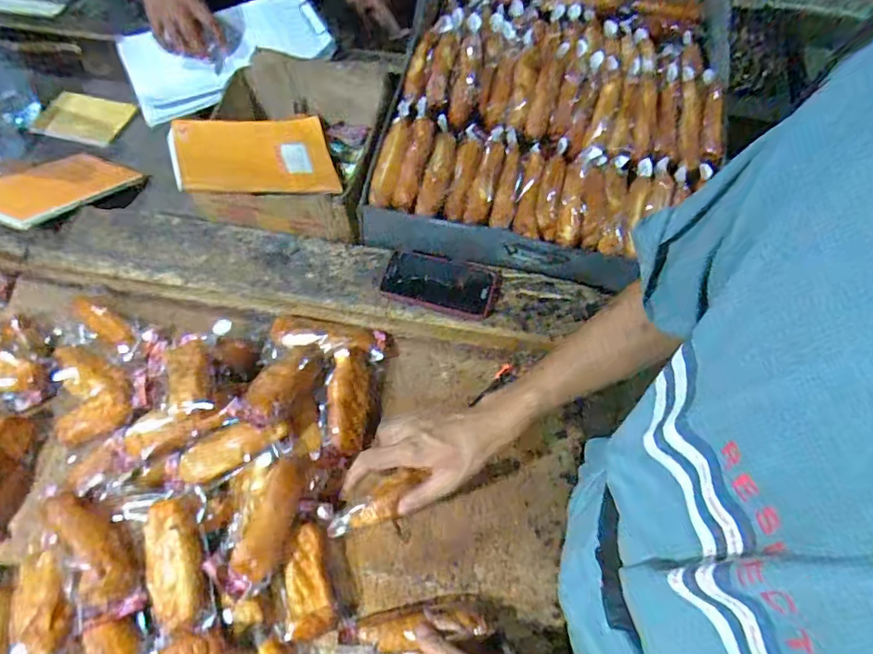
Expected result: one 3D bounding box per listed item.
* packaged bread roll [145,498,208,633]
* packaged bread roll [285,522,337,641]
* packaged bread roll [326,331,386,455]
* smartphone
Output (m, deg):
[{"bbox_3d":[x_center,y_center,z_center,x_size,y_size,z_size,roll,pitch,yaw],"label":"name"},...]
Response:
[{"bbox_3d":[-0.259,0.234,0.526,0.057,0.042,0.122,-16,61,-9],"label":"packaged bread roll"},{"bbox_3d":[-0.135,0.266,0.553,0.043,0.030,0.103,-13,60,-8],"label":"packaged bread roll"},{"bbox_3d":[-0.100,0.070,0.651,0.059,0.039,0.162,1,59,0],"label":"packaged bread roll"},{"bbox_3d":[0.004,-0.057,0.692,0.147,0.009,0.074,11,68,2],"label":"smartphone"}]

